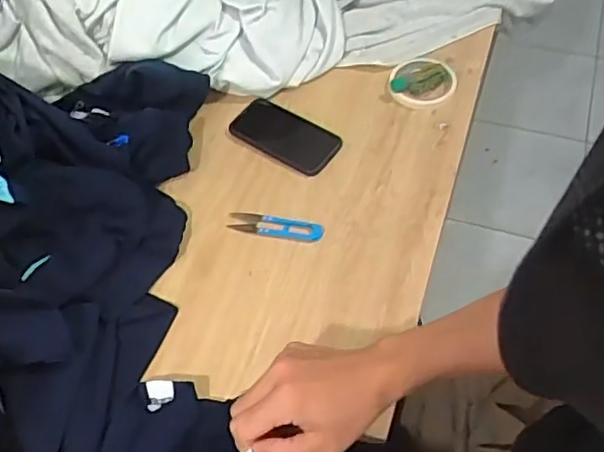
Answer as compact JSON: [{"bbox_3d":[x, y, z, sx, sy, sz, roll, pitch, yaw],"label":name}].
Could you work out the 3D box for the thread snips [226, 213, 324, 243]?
[{"bbox_3d":[-0.033,0.000,0.769,0.119,0.006,0.028,10,57,11],"label":"thread snips"}]

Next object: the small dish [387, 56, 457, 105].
[{"bbox_3d":[0.173,-0.213,0.875,0.089,0.018,0.094,-2,55,3],"label":"small dish"}]

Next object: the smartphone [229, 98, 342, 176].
[{"bbox_3d":[-0.023,-0.126,0.838,0.146,0.009,0.079,29,62,22],"label":"smartphone"}]

